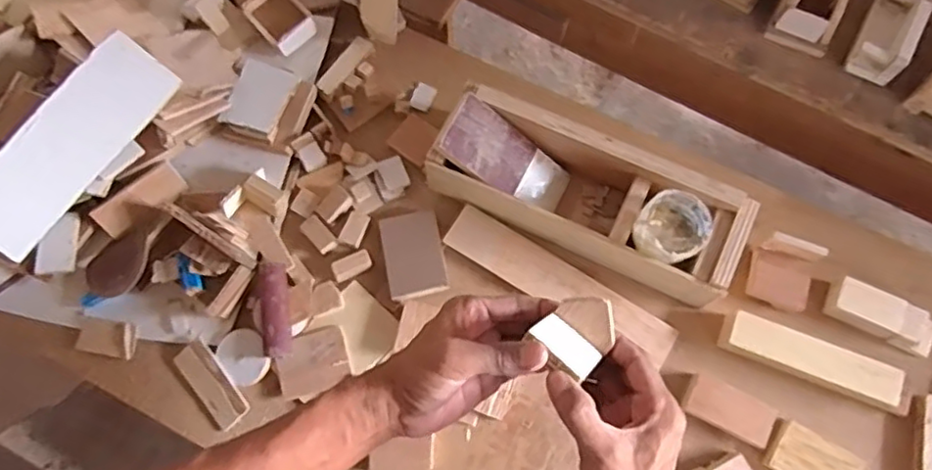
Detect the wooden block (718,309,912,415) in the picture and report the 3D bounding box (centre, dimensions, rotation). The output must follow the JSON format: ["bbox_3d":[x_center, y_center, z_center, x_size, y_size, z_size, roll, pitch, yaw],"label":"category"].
[{"bbox_3d":[0.352,0.128,0.634,0.182,0.019,0.043,21,74,8],"label":"wooden block"}]

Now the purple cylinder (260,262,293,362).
[{"bbox_3d":[-0.197,0.078,0.662,0.025,0.024,0.100,-10,72,-2],"label":"purple cylinder"}]

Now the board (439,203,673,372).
[{"bbox_3d":[0.100,0.051,0.676,0.260,0.013,0.051,30,76,10],"label":"board"}]

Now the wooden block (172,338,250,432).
[{"bbox_3d":[-0.262,0.154,0.654,0.038,0.010,0.095,-40,75,-10],"label":"wooden block"}]

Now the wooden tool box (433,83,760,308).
[{"bbox_3d":[0.125,-0.043,0.664,0.312,0.084,0.111,24,75,9],"label":"wooden tool box"}]

